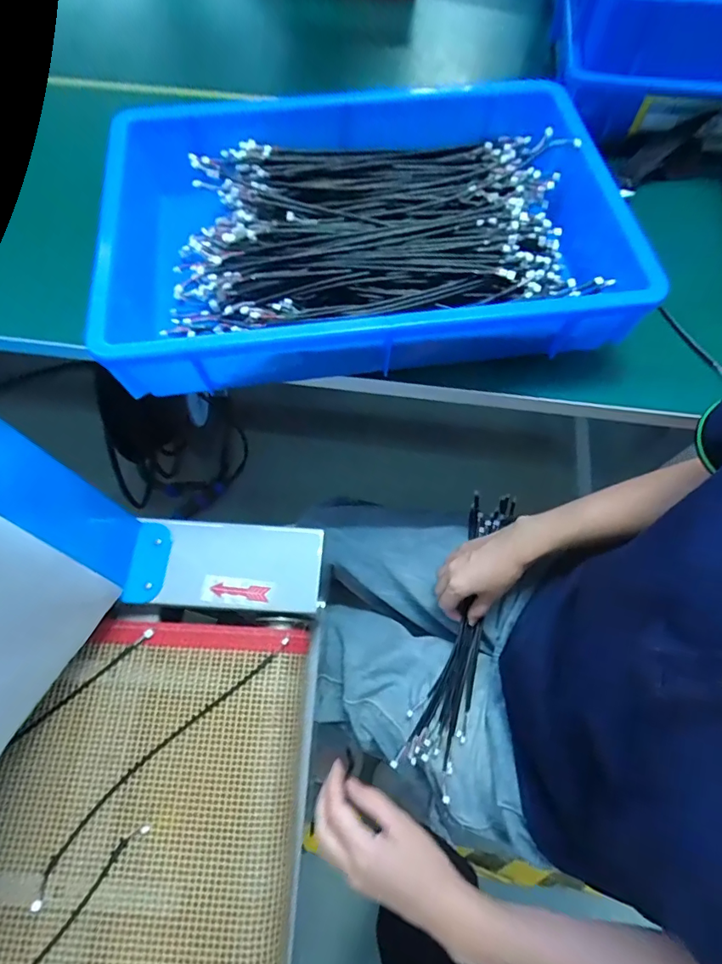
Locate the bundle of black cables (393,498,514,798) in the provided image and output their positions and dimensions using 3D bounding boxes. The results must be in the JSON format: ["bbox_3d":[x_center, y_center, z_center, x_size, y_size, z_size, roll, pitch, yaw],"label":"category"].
[{"bbox_3d":[0.115,0.164,0.536,0.058,0.030,0.326,17,74,6],"label":"bundle of black cables"}]

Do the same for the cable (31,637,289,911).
[{"bbox_3d":[-0.171,0.238,0.418,0.025,0.009,0.274,41,72,15],"label":"cable"}]

